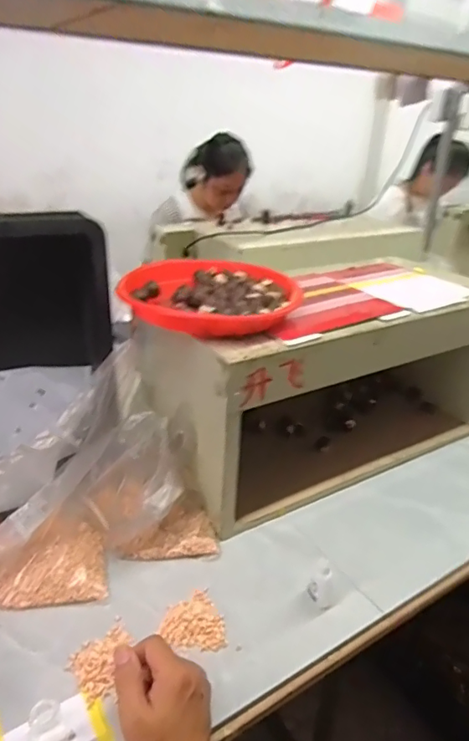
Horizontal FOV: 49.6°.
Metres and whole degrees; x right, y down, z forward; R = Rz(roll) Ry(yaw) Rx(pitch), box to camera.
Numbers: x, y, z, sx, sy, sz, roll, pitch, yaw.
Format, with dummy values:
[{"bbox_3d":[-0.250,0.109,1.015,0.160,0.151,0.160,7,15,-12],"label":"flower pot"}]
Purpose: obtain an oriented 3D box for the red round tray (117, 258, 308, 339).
[{"bbox_3d":[-0.032,-0.118,0.755,0.244,0.045,0.244,2,27,-1],"label":"red round tray"}]

